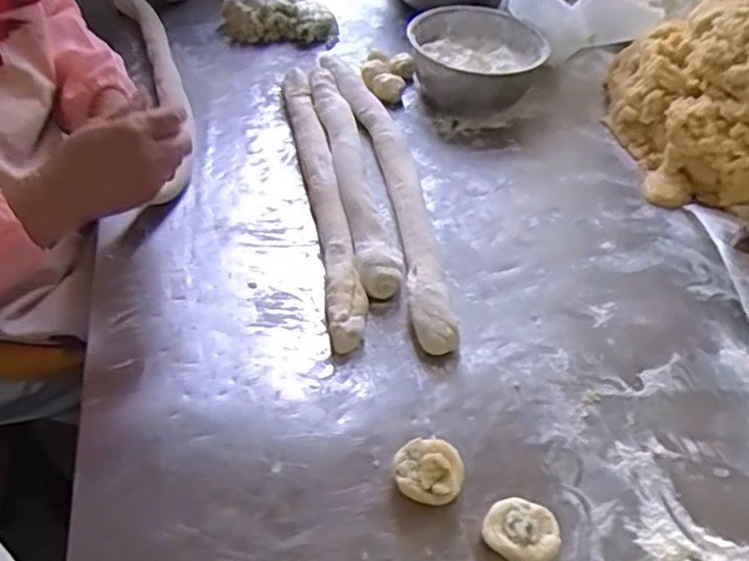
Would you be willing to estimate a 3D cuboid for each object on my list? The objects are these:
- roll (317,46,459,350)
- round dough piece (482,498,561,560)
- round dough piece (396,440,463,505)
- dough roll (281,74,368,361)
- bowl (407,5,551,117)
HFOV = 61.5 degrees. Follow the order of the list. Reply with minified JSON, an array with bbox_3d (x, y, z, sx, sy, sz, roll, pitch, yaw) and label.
[{"bbox_3d":[0.014,-0.125,0.746,0.061,0.035,0.501,-7,49,-13],"label":"roll"},{"bbox_3d":[0.112,0.193,0.481,0.054,0.020,0.046,19,48,11],"label":"round dough piece"},{"bbox_3d":[0.043,0.154,0.503,0.054,0.026,0.051,3,47,-3],"label":"round dough piece"},{"bbox_3d":[-0.063,-0.108,0.731,0.039,0.030,0.449,-5,48,-11],"label":"dough roll"},{"bbox_3d":[0.140,-0.312,0.895,0.184,0.083,0.170,3,47,-3],"label":"bowl"}]

